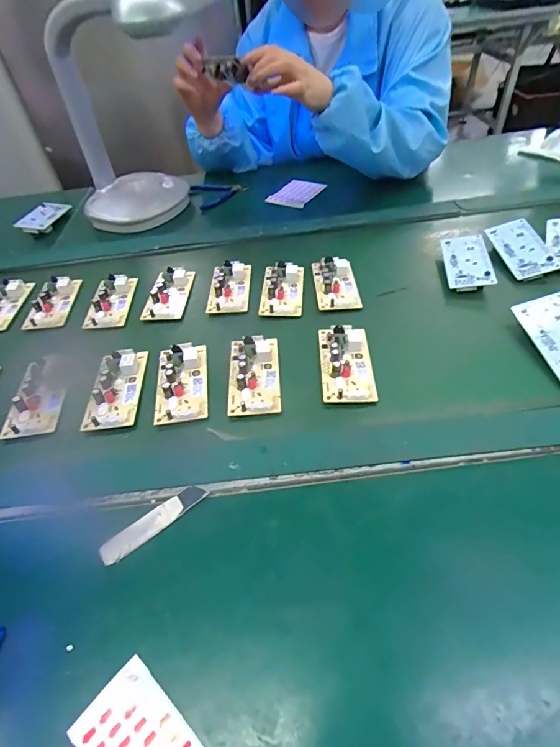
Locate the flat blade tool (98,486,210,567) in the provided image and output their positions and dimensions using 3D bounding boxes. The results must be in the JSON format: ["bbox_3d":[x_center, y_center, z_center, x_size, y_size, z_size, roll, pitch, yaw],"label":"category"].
[{"bbox_3d":[-0.106,0.125,0.341,0.093,0.007,0.019,-34,52,-22],"label":"flat blade tool"}]

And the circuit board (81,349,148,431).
[{"bbox_3d":[-0.178,0.013,0.444,0.050,0.021,0.106,-5,47,3],"label":"circuit board"}]

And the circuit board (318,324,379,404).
[{"bbox_3d":[0.073,-0.014,0.444,0.057,0.015,0.108,-4,47,4],"label":"circuit board"}]

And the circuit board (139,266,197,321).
[{"bbox_3d":[-0.155,-0.114,0.560,0.049,0.019,0.107,0,48,8],"label":"circuit board"}]

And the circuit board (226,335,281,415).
[{"bbox_3d":[-0.029,-0.003,0.442,0.055,0.017,0.108,-6,47,2],"label":"circuit board"}]

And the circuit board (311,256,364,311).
[{"bbox_3d":[0.075,-0.126,0.547,0.058,0.017,0.103,-7,47,2],"label":"circuit board"}]

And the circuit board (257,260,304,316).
[{"bbox_3d":[0.003,-0.118,0.548,0.056,0.014,0.104,-1,47,7],"label":"circuit board"}]

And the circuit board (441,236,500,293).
[{"bbox_3d":[0.254,-0.150,0.549,0.056,0.022,0.110,4,48,11],"label":"circuit board"}]

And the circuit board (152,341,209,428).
[{"bbox_3d":[-0.110,0.006,0.443,0.057,0.016,0.103,-11,47,-2],"label":"circuit board"}]

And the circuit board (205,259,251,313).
[{"bbox_3d":[-0.071,-0.123,0.563,0.055,0.015,0.110,-5,47,4],"label":"circuit board"}]

